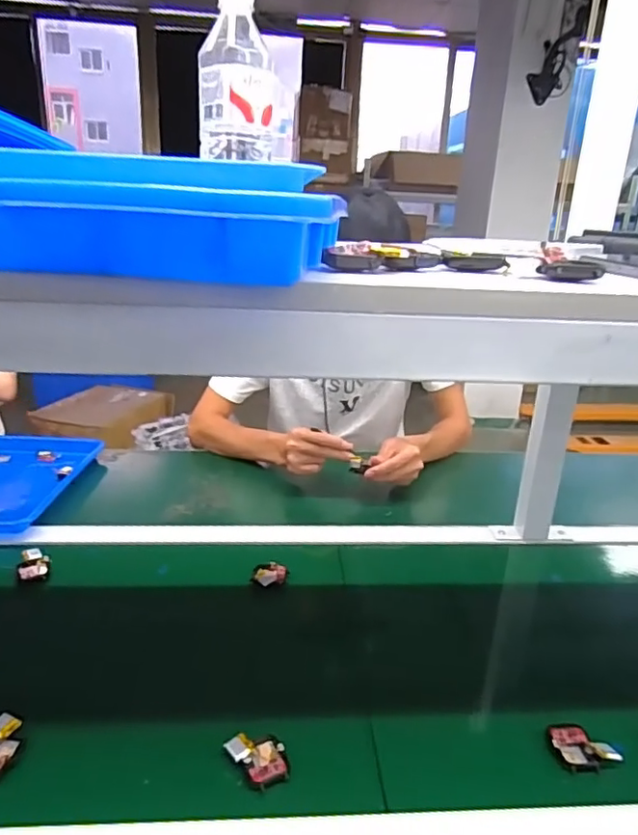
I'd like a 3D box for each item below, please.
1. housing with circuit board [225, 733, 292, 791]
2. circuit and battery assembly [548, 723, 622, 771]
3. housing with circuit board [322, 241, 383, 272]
[{"bbox_3d":[-0.053,0.294,0.495,0.053,0.015,0.042,1,21,-7],"label":"housing with circuit board"},{"bbox_3d":[0.240,0.296,0.524,0.055,0.015,0.045,2,21,-3],"label":"circuit and battery assembly"},{"bbox_3d":[0.021,-0.103,0.368,0.036,0.015,0.036,2,21,-3],"label":"housing with circuit board"}]

